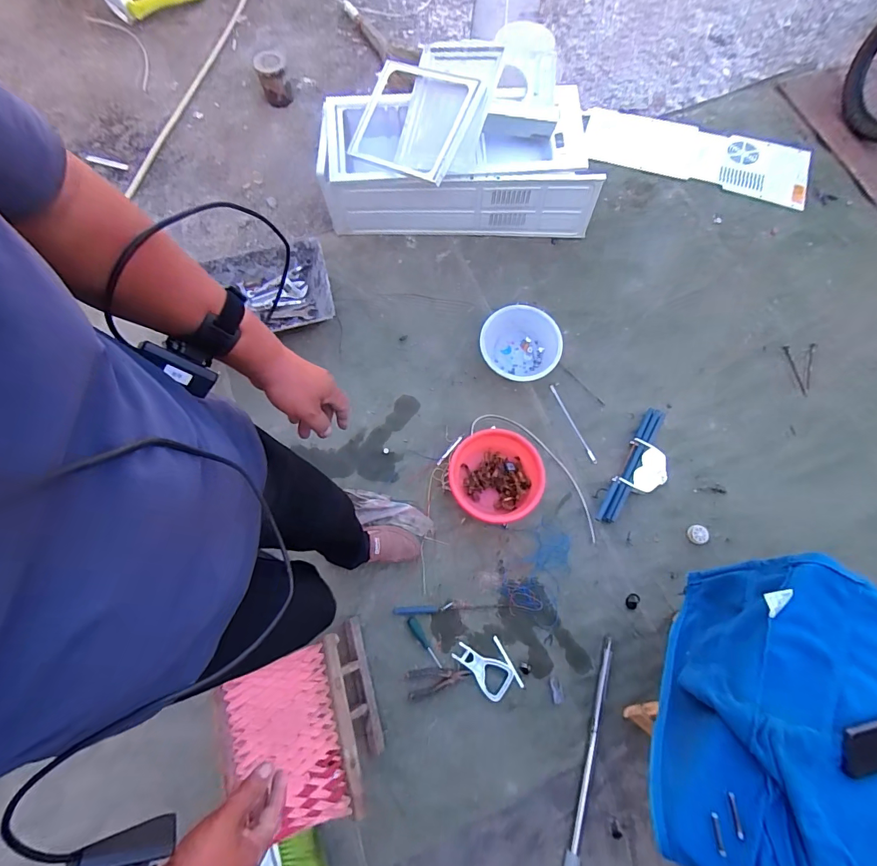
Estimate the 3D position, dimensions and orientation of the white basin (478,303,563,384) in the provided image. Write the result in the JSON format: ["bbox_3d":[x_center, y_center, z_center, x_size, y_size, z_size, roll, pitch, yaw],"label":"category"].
[{"bbox_3d":[0.264,-0.281,1.366,0.248,0.115,0.246,0,73,1],"label":"white basin"}]

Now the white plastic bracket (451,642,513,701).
[{"bbox_3d":[0.110,0.626,1.098,0.160,0.014,0.090,23,74,7],"label":"white plastic bracket"}]

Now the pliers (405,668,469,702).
[{"bbox_3d":[-0.001,0.644,1.091,0.159,0.017,0.071,-9,73,-2],"label":"pliers"}]

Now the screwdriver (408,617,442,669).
[{"bbox_3d":[-0.037,0.562,1.131,0.022,0.027,0.143,-37,76,-10],"label":"screwdriver"}]

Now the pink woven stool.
[{"bbox_3d":[-0.276,0.637,0.949,0.223,0.339,0.291,-19,74,-5],"label":"pink woven stool"}]

